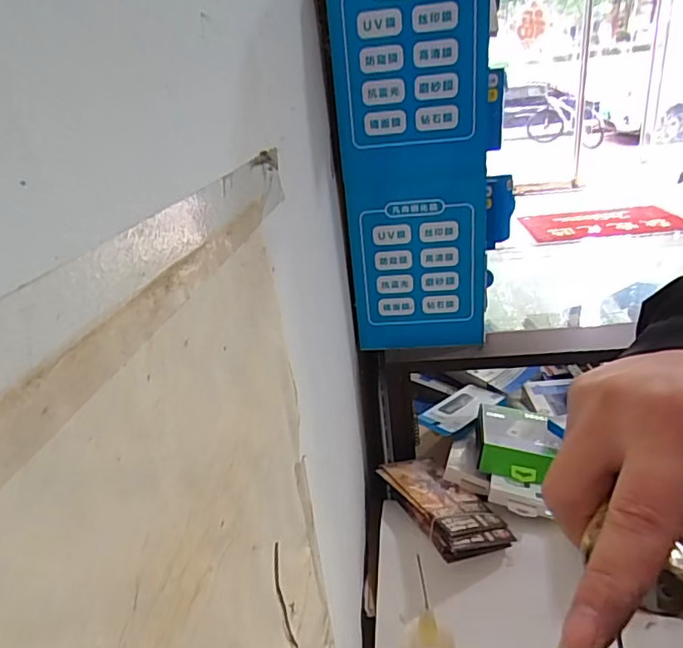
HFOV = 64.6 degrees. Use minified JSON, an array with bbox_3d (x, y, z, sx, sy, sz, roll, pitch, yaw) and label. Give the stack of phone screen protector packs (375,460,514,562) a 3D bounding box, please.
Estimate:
[{"bbox_3d":[0.166,0.296,0.897,0.124,0.032,0.220,-1,19,-28],"label":"stack of phone screen protector packs"}]

